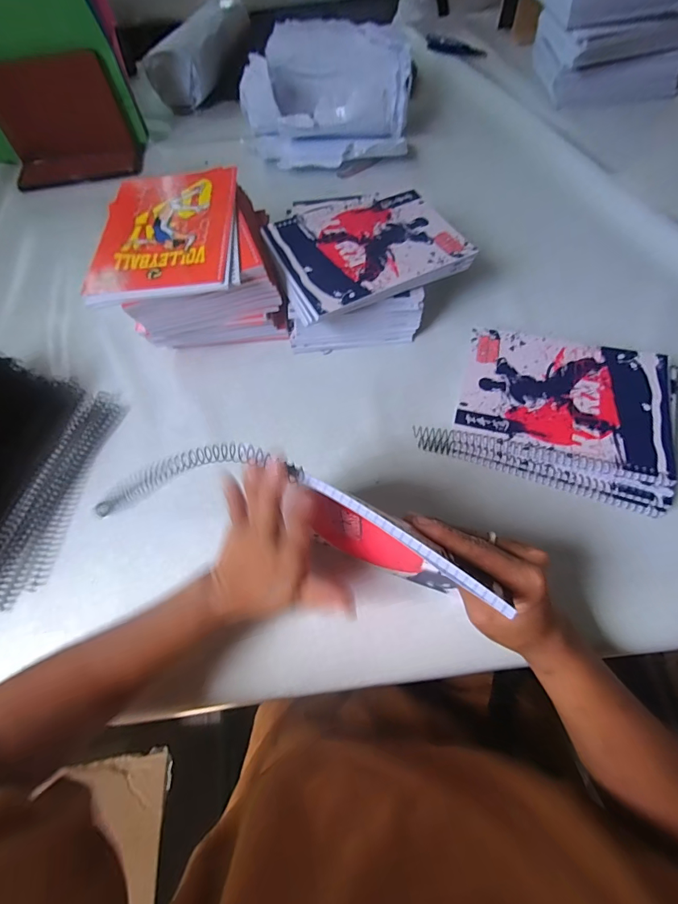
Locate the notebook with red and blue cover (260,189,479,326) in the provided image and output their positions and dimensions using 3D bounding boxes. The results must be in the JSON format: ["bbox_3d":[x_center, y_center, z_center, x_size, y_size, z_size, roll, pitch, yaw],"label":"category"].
[{"bbox_3d":[0.032,-0.230,0.473,0.202,0.017,0.145,-24,67,-10],"label":"notebook with red and blue cover"}]

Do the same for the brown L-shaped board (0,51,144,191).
[{"bbox_3d":[-0.428,-0.504,0.643,0.189,0.121,0.089,-14,64,-2],"label":"brown L-shaped board"}]

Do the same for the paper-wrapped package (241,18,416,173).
[{"bbox_3d":[-0.024,-0.574,0.681,0.264,0.106,0.234,6,64,8],"label":"paper-wrapped package"}]

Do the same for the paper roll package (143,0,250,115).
[{"bbox_3d":[-0.261,-0.767,0.809,0.106,0.099,0.250,13,66,11],"label":"paper roll package"}]

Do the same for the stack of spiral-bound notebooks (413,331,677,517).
[{"bbox_3d":[0.225,-0.043,0.427,0.236,0.034,0.162,17,65,12],"label":"stack of spiral-bound notebooks"}]

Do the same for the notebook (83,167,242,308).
[{"bbox_3d":[-0.186,-0.245,0.457,0.152,0.008,0.206,-8,62,-1],"label":"notebook"}]

